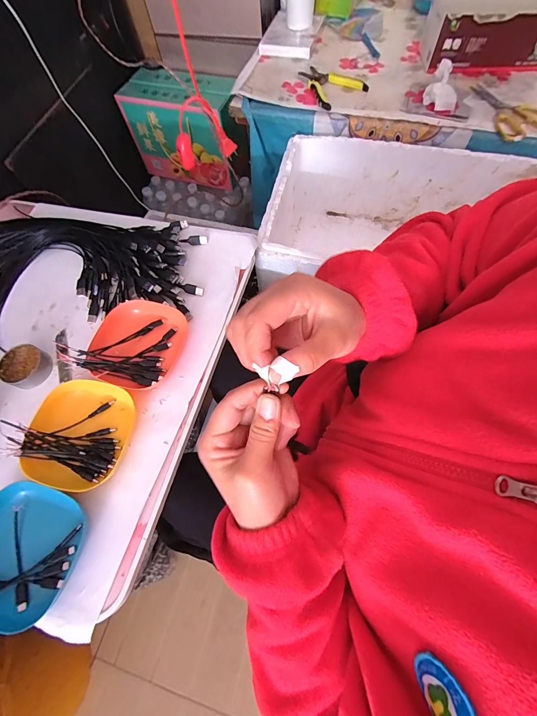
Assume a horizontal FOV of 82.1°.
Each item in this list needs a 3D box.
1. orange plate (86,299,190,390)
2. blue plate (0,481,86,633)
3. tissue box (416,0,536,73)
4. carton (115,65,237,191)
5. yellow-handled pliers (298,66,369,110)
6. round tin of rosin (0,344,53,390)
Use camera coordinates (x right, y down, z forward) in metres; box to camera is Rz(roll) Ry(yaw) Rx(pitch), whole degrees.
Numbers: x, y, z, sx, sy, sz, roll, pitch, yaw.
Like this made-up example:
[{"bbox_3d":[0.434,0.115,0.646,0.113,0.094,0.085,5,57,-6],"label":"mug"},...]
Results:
[{"bbox_3d":[-0.196,-0.020,0.469,0.134,0.034,0.134,-1,67,3],"label":"orange plate"},{"bbox_3d":[-0.303,0.231,0.372,0.141,0.024,0.134,19,69,11],"label":"blue plate"},{"bbox_3d":[0.477,-0.705,0.662,0.258,0.104,0.131,-1,67,3],"label":"tissue box"},{"bbox_3d":[-0.252,-0.703,0.963,0.333,0.244,0.136,18,69,10],"label":"carton"},{"bbox_3d":[0.151,-0.628,0.699,0.122,0.011,0.156,-17,67,-4],"label":"yellow-handled pliers"},{"bbox_3d":[-0.373,0.013,0.476,0.068,0.027,0.063,-1,67,3],"label":"round tin of rosin"}]

